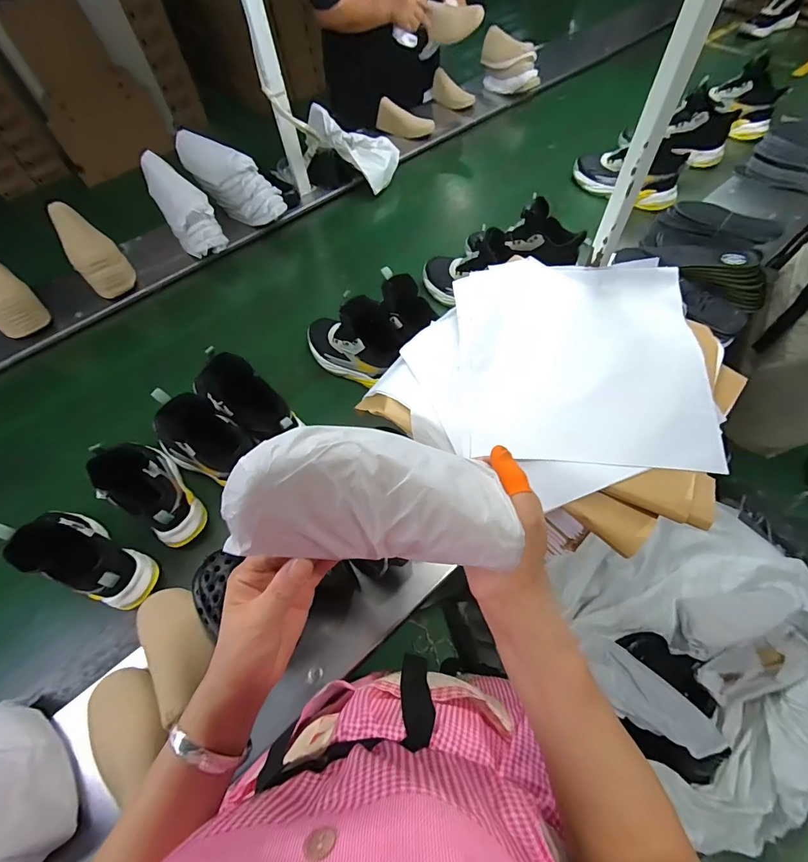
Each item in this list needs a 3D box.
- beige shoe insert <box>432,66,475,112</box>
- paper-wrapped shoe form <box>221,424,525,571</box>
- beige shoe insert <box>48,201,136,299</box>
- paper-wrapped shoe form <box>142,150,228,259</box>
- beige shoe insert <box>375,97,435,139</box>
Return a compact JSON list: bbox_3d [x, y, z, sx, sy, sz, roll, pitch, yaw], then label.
[{"bbox_3d":[0.171,-1.207,1.438,0.159,0.077,0.063,26,62,-12],"label":"beige shoe insert"},{"bbox_3d":[-0.018,0.046,0.273,0.182,0.071,0.081,9,58,-17],"label":"paper-wrapped shoe form"},{"bbox_3d":[-0.757,-0.433,0.983,0.108,0.183,0.168,-34,64,-15],"label":"beige shoe insert"},{"bbox_3d":[-0.565,-0.567,1.023,0.103,0.145,0.262,-39,106,-18],"label":"paper-wrapped shoe form"},{"bbox_3d":[0.005,-1.007,1.297,0.189,0.081,0.080,16,61,-4],"label":"beige shoe insert"}]

